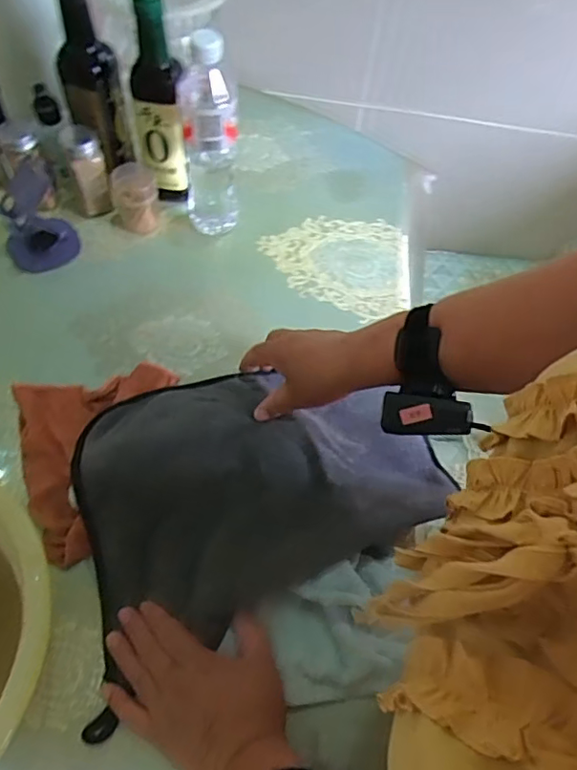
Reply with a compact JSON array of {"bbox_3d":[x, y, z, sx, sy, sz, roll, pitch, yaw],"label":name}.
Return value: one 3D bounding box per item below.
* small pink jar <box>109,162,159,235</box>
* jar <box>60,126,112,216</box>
[{"bbox_3d":[-0.193,-0.236,0.728,0.055,0.067,0.059,-16,62,-13],"label":"small pink jar"},{"bbox_3d":[-0.255,-0.272,0.726,0.043,0.106,0.055,-12,61,-12],"label":"jar"}]

